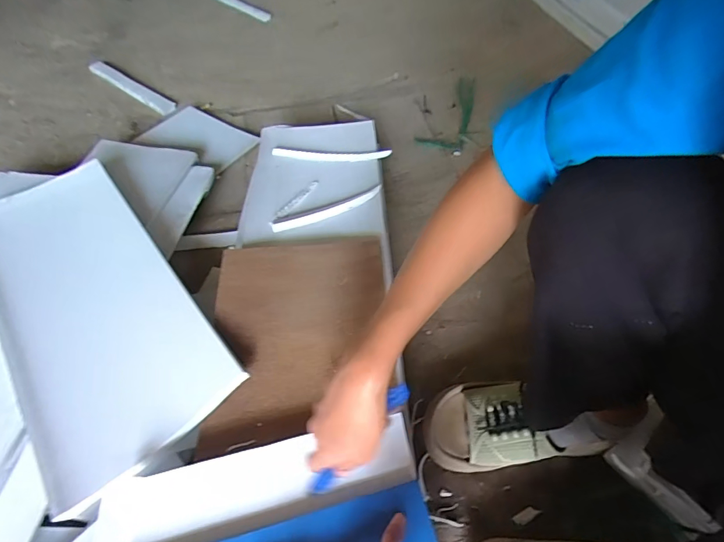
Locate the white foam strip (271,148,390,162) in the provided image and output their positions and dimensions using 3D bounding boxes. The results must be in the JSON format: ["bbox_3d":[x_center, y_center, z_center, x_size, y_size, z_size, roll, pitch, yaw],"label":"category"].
[{"bbox_3d":[-0.055,-0.206,0.747,0.208,0.018,0.021,4,55,4],"label":"white foam strip"}]

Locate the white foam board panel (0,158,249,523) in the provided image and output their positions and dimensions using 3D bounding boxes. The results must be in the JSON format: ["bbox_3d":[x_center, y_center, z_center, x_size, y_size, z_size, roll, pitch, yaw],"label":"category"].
[{"bbox_3d":[-0.374,0.029,0.567,0.219,0.019,0.503,-34,61,-21],"label":"white foam board panel"}]

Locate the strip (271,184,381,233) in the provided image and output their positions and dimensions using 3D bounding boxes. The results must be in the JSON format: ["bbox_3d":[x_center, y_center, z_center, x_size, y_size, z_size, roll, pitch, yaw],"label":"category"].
[{"bbox_3d":[-0.054,-0.096,0.667,0.181,0.017,0.025,-20,57,-12],"label":"strip"}]

